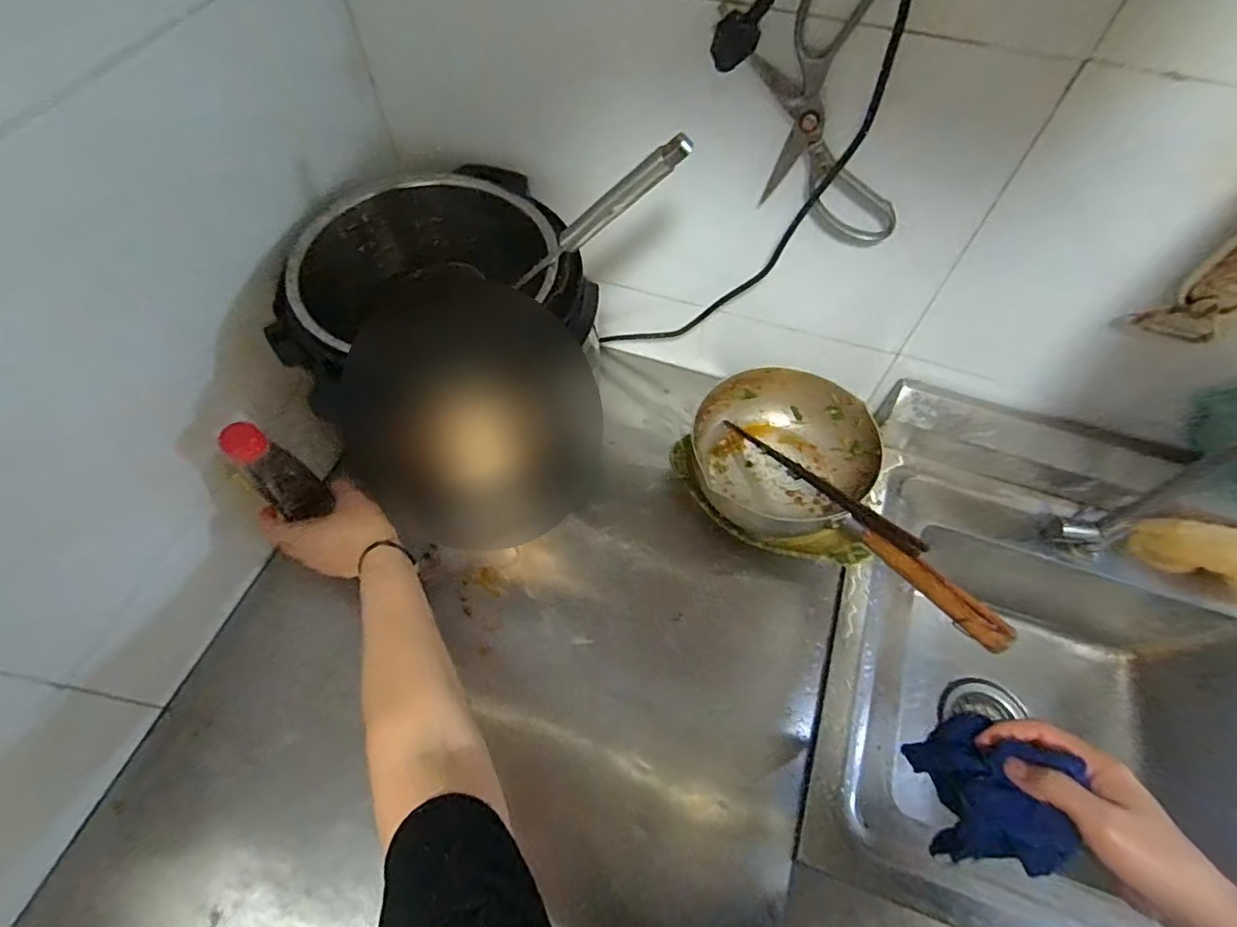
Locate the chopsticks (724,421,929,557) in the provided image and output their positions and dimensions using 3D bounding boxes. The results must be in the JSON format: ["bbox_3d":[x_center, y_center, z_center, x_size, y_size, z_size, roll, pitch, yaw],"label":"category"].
[{"bbox_3d":[0.204,0.015,0.618,0.016,0.019,0.266,-30,43,-17],"label":"chopsticks"}]

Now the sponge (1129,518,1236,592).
[{"bbox_3d":[0.650,0.100,0.629,0.145,0.081,0.029,15,23,31],"label":"sponge"}]

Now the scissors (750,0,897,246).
[{"bbox_3d":[0.166,-0.277,0.471,0.112,0.231,0.013,8,57,31],"label":"scissors"}]

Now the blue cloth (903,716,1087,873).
[{"bbox_3d":[0.262,0.232,0.414,0.053,0.120,0.093,-10,60,-7],"label":"blue cloth"}]

